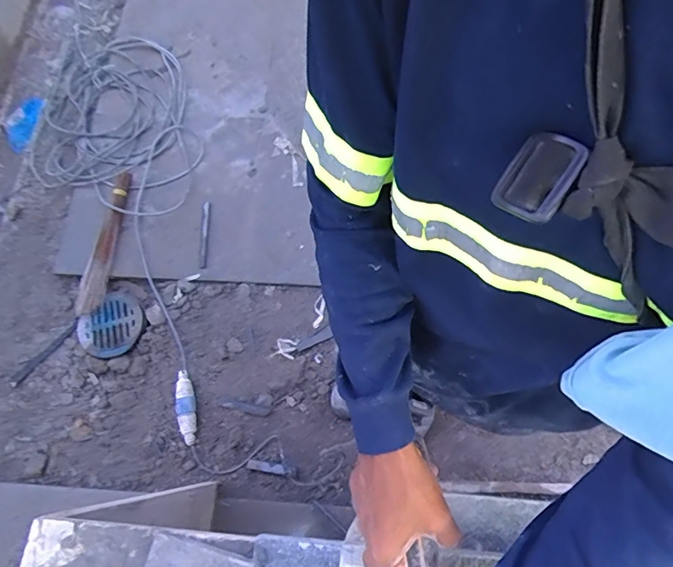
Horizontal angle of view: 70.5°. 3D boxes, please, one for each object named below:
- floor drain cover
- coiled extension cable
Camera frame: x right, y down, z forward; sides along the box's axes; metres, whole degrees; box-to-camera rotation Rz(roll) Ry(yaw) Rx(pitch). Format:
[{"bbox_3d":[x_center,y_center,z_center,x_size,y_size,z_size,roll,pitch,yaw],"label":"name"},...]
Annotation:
[{"bbox_3d":[-0.664,0.122,1.404,0.162,0.024,0.186,37,76,14],"label":"floor drain cover"},{"bbox_3d":[-0.756,-0.577,1.642,0.661,0.061,0.654,0,73,1],"label":"coiled extension cable"}]

